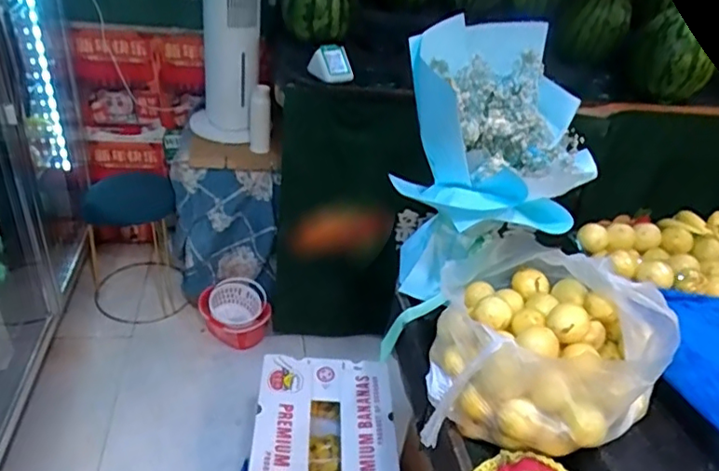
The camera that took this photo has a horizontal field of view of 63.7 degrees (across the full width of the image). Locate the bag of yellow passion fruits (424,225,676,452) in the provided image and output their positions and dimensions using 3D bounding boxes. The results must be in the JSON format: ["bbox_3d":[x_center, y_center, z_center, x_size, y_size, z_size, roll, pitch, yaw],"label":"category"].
[{"bbox_3d":[0.233,0.131,0.760,0.257,0.220,0.269,9,34,2],"label":"bag of yellow passion fruits"}]

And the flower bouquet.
[{"bbox_3d":[0.198,-0.087,0.895,0.264,0.396,0.298,18,35,14],"label":"flower bouquet"}]

